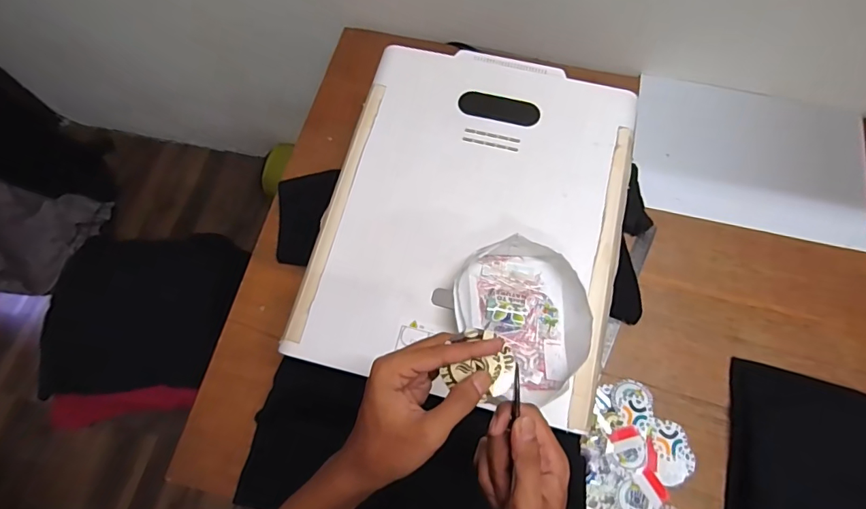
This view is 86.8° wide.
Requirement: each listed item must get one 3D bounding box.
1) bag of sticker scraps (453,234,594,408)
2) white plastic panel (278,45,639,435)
[{"bbox_3d":[0.115,0.078,0.566,0.162,0.044,0.196,-19,73,-5],"label":"bag of sticker scraps"},{"bbox_3d":[0.060,-0.065,0.642,0.400,0.013,0.501,13,73,5],"label":"white plastic panel"}]

